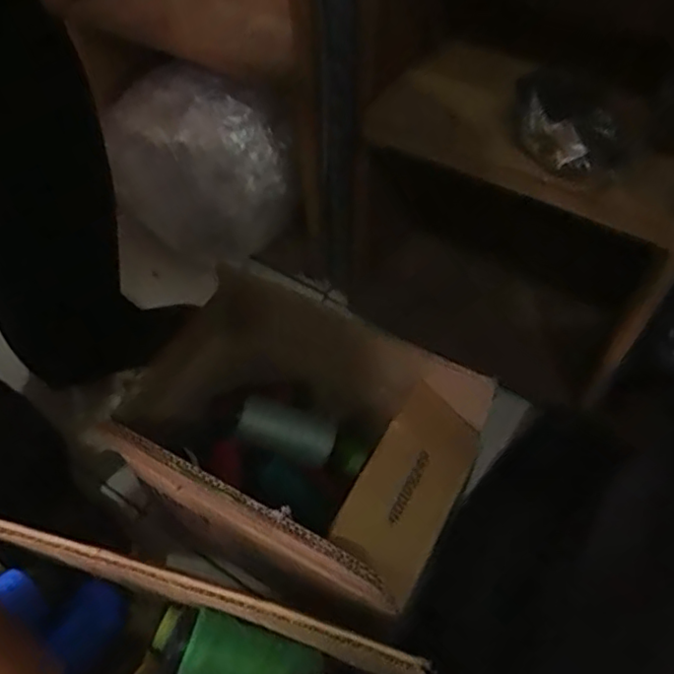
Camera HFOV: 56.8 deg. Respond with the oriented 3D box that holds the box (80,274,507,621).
[{"bbox_3d":[-0.039,0.098,0.618,0.314,0.207,0.224,25,58,18],"label":"box"}]

